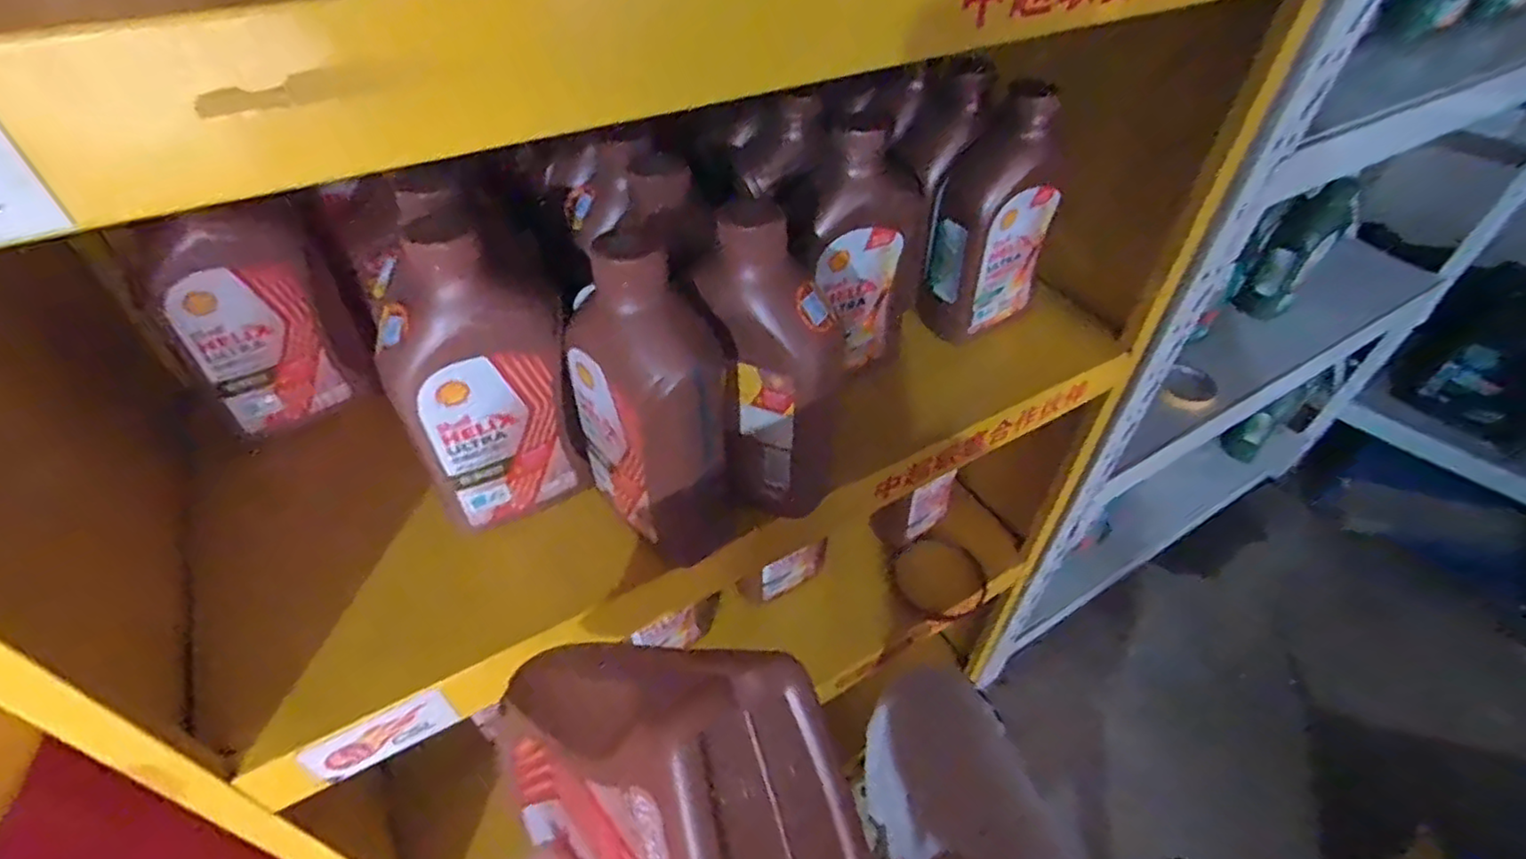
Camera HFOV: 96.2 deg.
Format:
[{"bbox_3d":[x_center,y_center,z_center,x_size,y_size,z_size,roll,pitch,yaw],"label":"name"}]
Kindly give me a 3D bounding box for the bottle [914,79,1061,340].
[{"bbox_3d":[0.212,-0.189,0.619,0.118,0.210,0.073,-31,53,-28],"label":"bottle"}]

